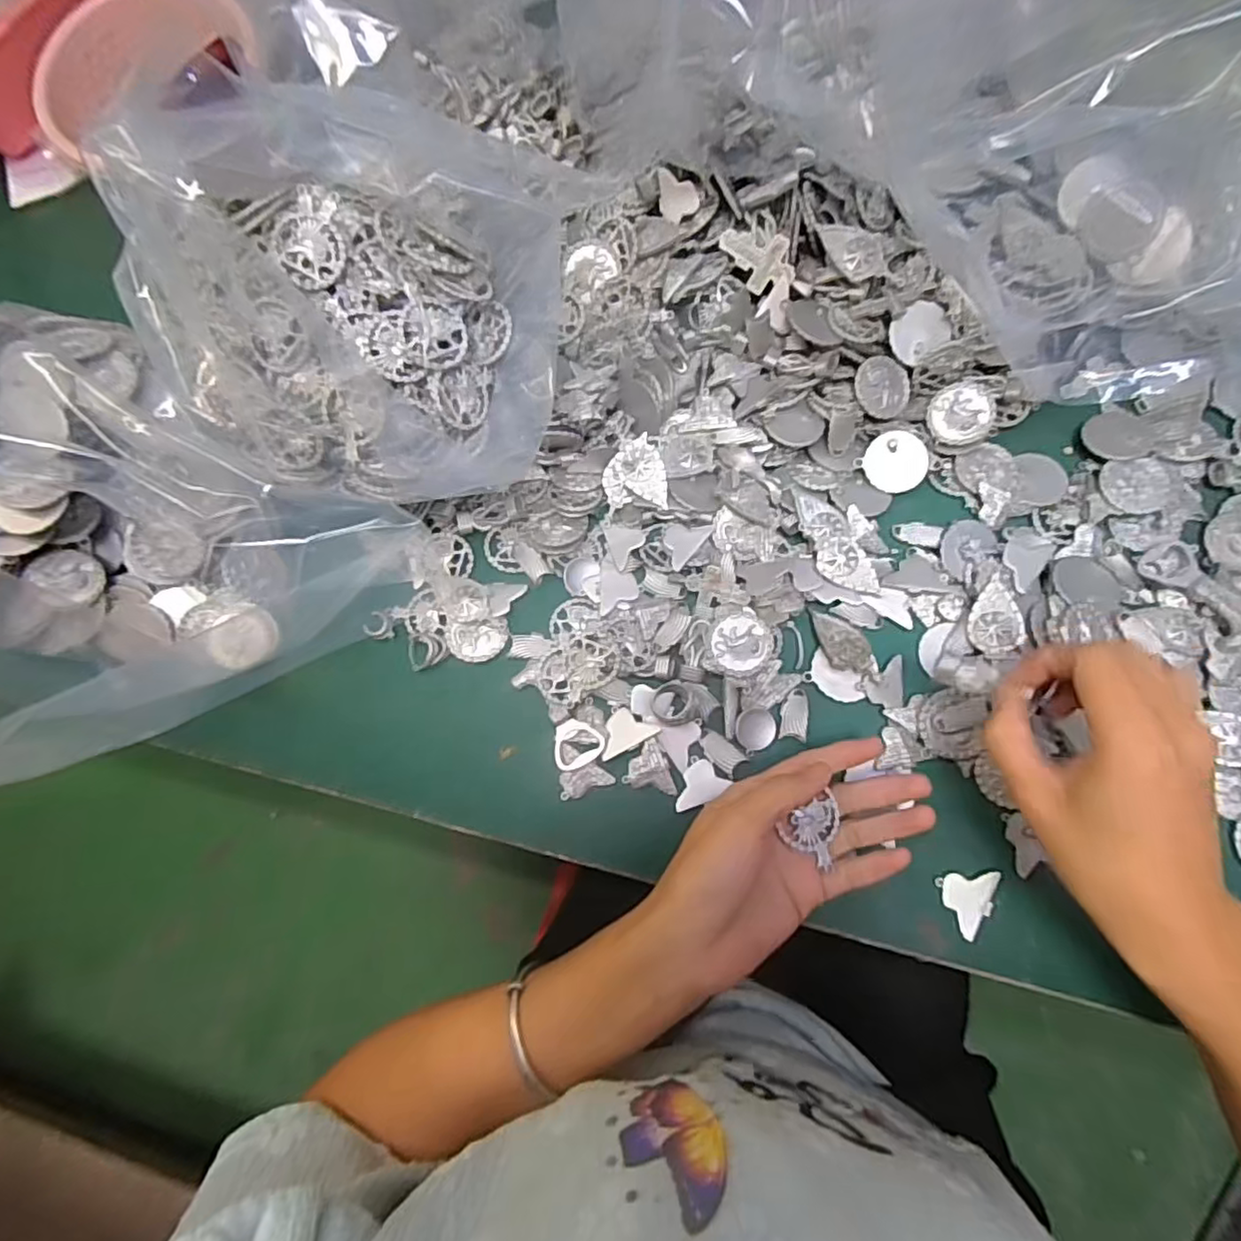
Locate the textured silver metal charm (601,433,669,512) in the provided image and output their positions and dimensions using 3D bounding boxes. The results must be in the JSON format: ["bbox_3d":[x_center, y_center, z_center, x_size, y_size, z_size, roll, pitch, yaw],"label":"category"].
[{"bbox_3d":[0.008,-0.090,0.391,0.039,0.006,0.043,-4,95,14],"label":"textured silver metal charm"}]

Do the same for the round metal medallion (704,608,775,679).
[{"bbox_3d":[0.069,0.013,0.367,0.037,0.010,0.037,-1,76,3],"label":"round metal medallion"}]

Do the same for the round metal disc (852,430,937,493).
[{"bbox_3d":[0.171,-0.098,0.394,0.038,0.007,0.038,-1,76,3],"label":"round metal disc"}]

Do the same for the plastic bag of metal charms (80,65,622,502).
[{"bbox_3d":[-0.128,-0.162,0.338,0.224,0.058,0.187,-6,96,-19],"label":"plastic bag of metal charms"}]

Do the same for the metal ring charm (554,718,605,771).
[{"bbox_3d":[-0.025,0.070,0.364,0.029,0.004,0.027,-1,76,3],"label":"metal ring charm"}]

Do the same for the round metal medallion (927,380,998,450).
[{"bbox_3d":[0.210,-0.127,0.391,0.036,0.010,0.037,-1,82,5],"label":"round metal medallion"}]

